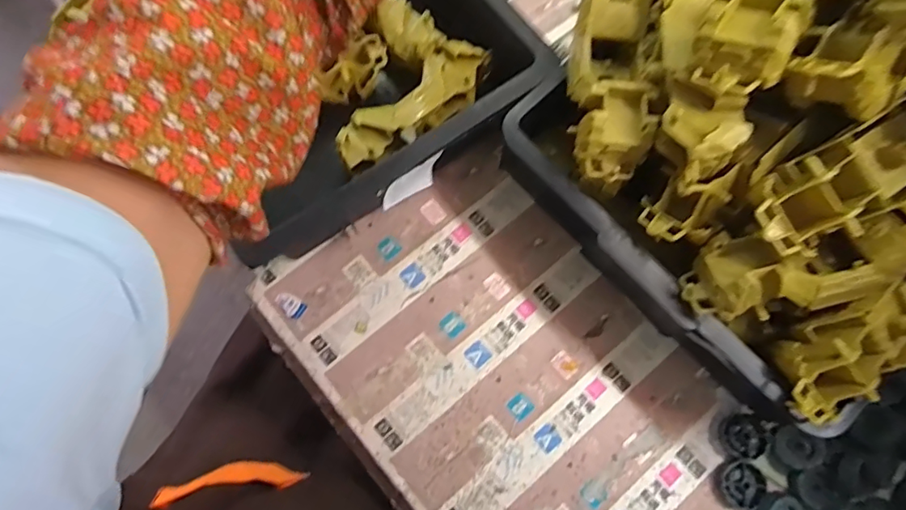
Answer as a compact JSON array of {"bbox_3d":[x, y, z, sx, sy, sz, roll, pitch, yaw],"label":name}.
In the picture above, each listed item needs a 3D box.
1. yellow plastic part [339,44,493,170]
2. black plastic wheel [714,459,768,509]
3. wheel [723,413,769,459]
[{"bbox_3d":[-0.034,-0.137,0.471,0.058,0.029,0.162,41,79,9],"label":"yellow plastic part"},{"bbox_3d":[0.248,0.198,0.443,0.037,0.012,0.040,0,76,0],"label":"black plastic wheel"},{"bbox_3d":[0.260,0.161,0.457,0.034,0.016,0.036,0,76,0],"label":"wheel"}]

